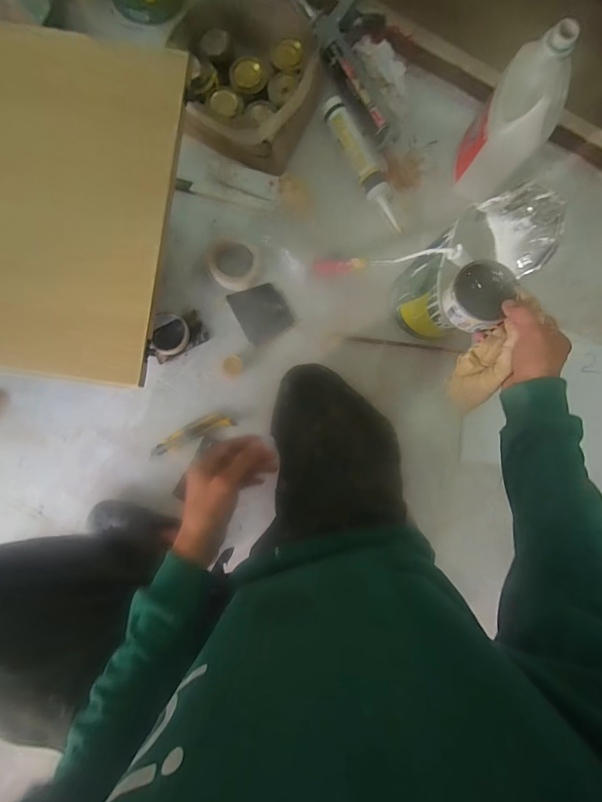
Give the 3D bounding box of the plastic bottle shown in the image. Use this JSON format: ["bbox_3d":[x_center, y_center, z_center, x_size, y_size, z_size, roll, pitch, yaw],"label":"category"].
[{"bbox_3d":[0.377,-0.500,0.710,0.108,0.230,0.166,22,87,0],"label":"plastic bottle"}]

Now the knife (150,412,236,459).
[{"bbox_3d":[-0.226,0.065,0.790,0.178,0.014,0.039,-22,88,-3],"label":"knife"}]

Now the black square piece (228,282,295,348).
[{"bbox_3d":[-0.083,-0.189,0.815,0.104,0.008,0.115,-27,88,-3],"label":"black square piece"}]

